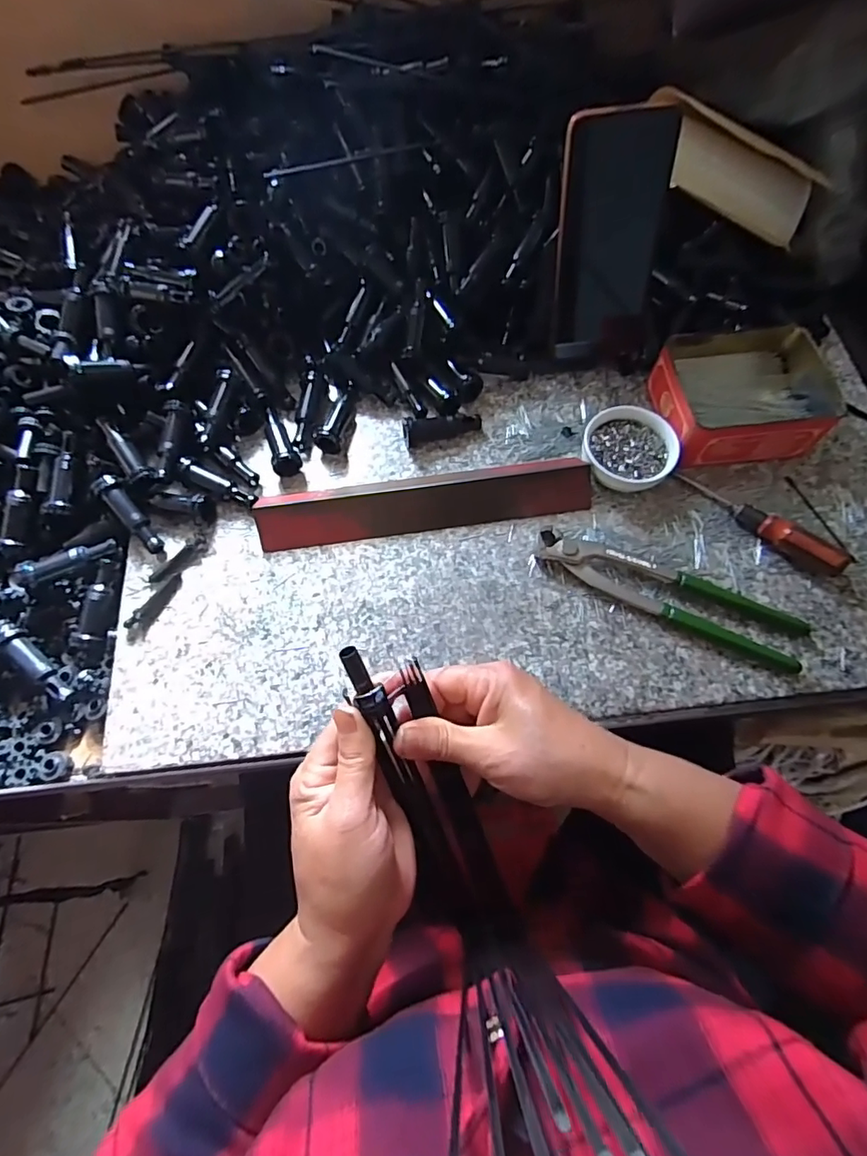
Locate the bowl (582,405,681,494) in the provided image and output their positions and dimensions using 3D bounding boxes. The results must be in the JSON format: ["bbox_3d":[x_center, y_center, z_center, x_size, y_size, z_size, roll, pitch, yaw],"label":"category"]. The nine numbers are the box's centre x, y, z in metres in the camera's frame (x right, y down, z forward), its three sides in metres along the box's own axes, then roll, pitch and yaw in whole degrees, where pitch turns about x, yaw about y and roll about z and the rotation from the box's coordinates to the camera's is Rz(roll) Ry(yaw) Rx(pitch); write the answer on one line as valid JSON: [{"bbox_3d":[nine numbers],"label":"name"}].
[{"bbox_3d":[0.156,-0.102,0.430,0.072,0.029,0.066,0,67,0],"label":"bowl"}]

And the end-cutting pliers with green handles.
[{"bbox_3d":[0.172,0.008,0.388,0.192,0.016,0.046,25,69,10],"label":"end-cutting pliers with green handles"}]

